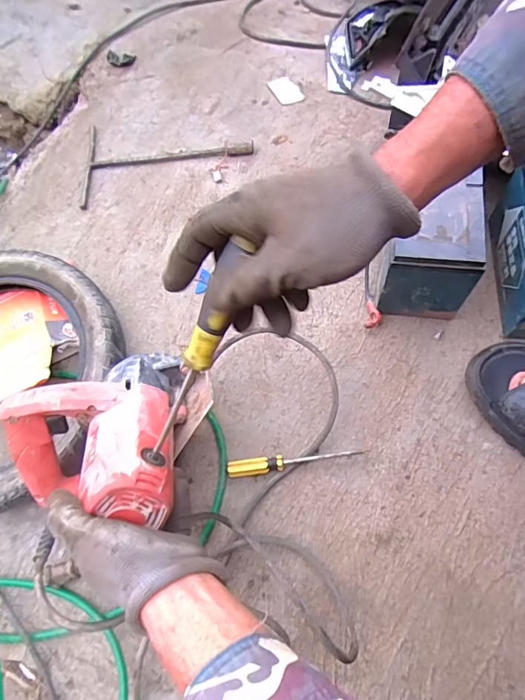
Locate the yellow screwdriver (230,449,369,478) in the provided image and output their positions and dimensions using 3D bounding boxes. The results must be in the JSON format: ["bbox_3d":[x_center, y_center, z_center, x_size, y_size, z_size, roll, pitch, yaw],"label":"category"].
[{"bbox_3d":[0.039,0.130,0.532,0.161,0.019,0.020,-5,60,-3],"label":"yellow screwdriver"}]

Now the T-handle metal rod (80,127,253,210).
[{"bbox_3d":[-0.158,-0.319,0.746,0.284,0.012,0.162,-4,67,6],"label":"T-handle metal rod"}]

